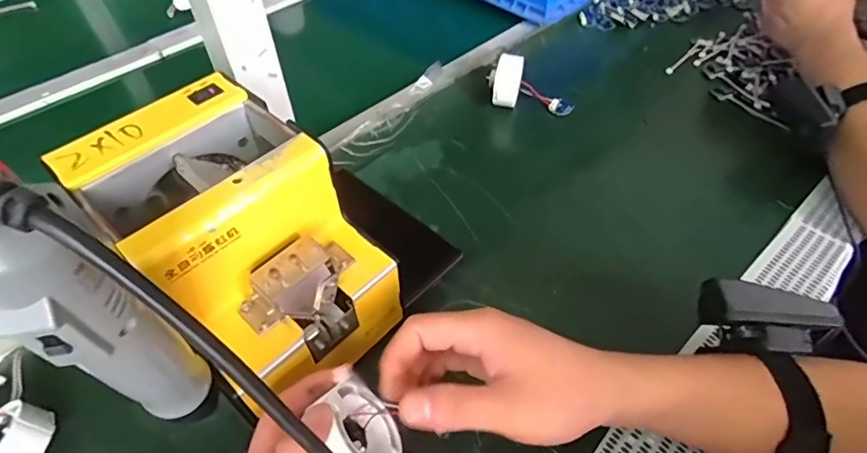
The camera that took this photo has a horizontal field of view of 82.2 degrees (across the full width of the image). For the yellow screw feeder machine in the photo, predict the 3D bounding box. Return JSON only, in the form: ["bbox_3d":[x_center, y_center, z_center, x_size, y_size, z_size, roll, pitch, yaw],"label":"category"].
[{"bbox_3d":[-0.126,0.008,0.331,0.175,0.120,0.121,35,59,27],"label":"yellow screw feeder machine"}]

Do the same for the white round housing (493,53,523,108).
[{"bbox_3d":[0.081,-0.160,0.542,0.026,0.045,0.042,12,51,12],"label":"white round housing"}]

